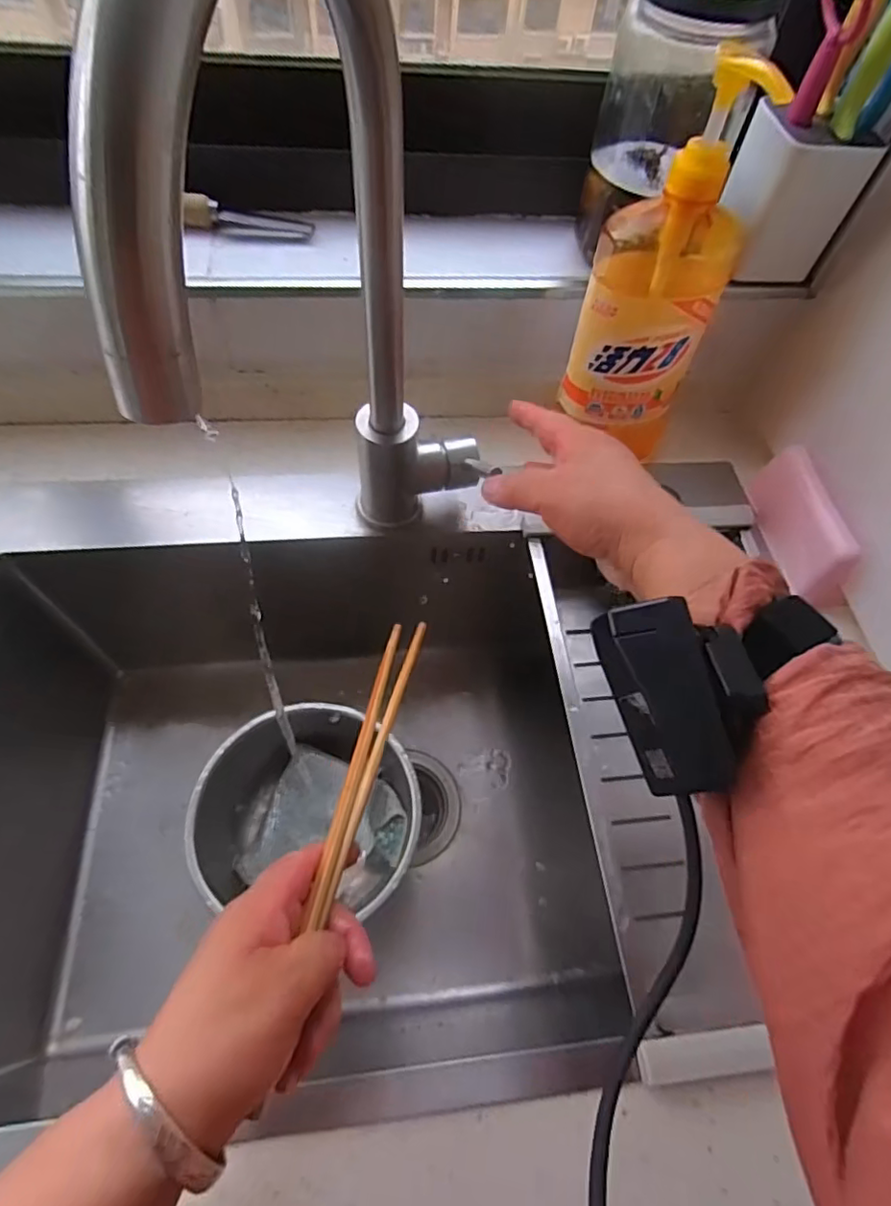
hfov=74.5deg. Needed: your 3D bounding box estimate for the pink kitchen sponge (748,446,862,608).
[{"bbox_3d":[0.291,-0.063,0.481,0.022,0.063,0.130,-6,61,-8],"label":"pink kitchen sponge"}]

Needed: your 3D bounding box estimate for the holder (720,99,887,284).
[{"bbox_3d":[0.269,-0.324,0.467,0.070,0.102,0.068,-5,60,-7],"label":"holder"}]

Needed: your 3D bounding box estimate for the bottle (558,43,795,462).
[{"bbox_3d":[0.151,-0.218,0.428,0.091,0.262,0.063,25,61,10],"label":"bottle"}]

